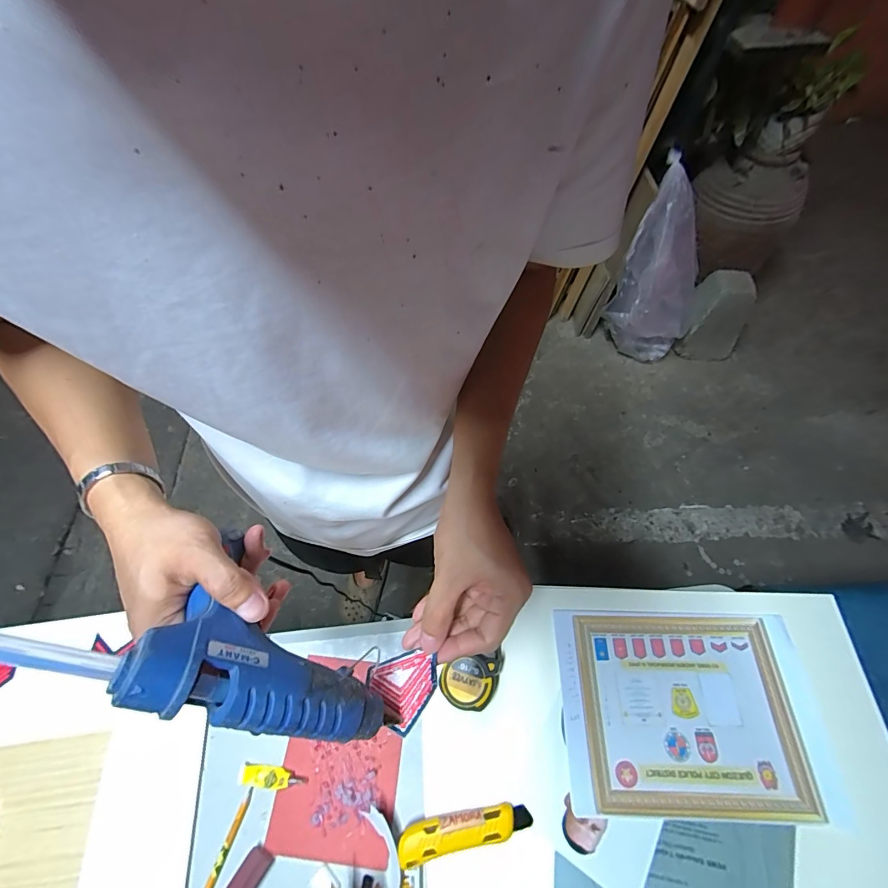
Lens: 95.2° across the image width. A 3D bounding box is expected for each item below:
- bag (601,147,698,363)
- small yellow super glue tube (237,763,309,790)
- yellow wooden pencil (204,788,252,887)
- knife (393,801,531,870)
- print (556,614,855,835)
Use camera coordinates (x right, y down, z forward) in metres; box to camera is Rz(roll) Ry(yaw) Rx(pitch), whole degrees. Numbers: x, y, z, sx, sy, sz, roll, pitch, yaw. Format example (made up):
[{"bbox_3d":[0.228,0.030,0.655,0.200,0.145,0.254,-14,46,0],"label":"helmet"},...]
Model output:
[{"bbox_3d":[0.751,-0.534,1.430,0.287,0.559,0.269,29,66,17],"label":"bag"},{"bbox_3d":[-0.204,0.392,0.478,0.081,0.015,0.022,3,61,4],"label":"small yellow super glue tube"},{"bbox_3d":[-0.241,0.448,0.451,0.012,0.005,0.100,15,63,10],"label":"yellow wooden pencil"},{"bbox_3d":[0.022,0.424,0.446,0.144,0.020,0.034,-12,61,-4],"label":"knife"},{"bbox_3d":[0.292,0.319,0.493,0.291,0.008,0.211,0,62,2],"label":"print"}]

